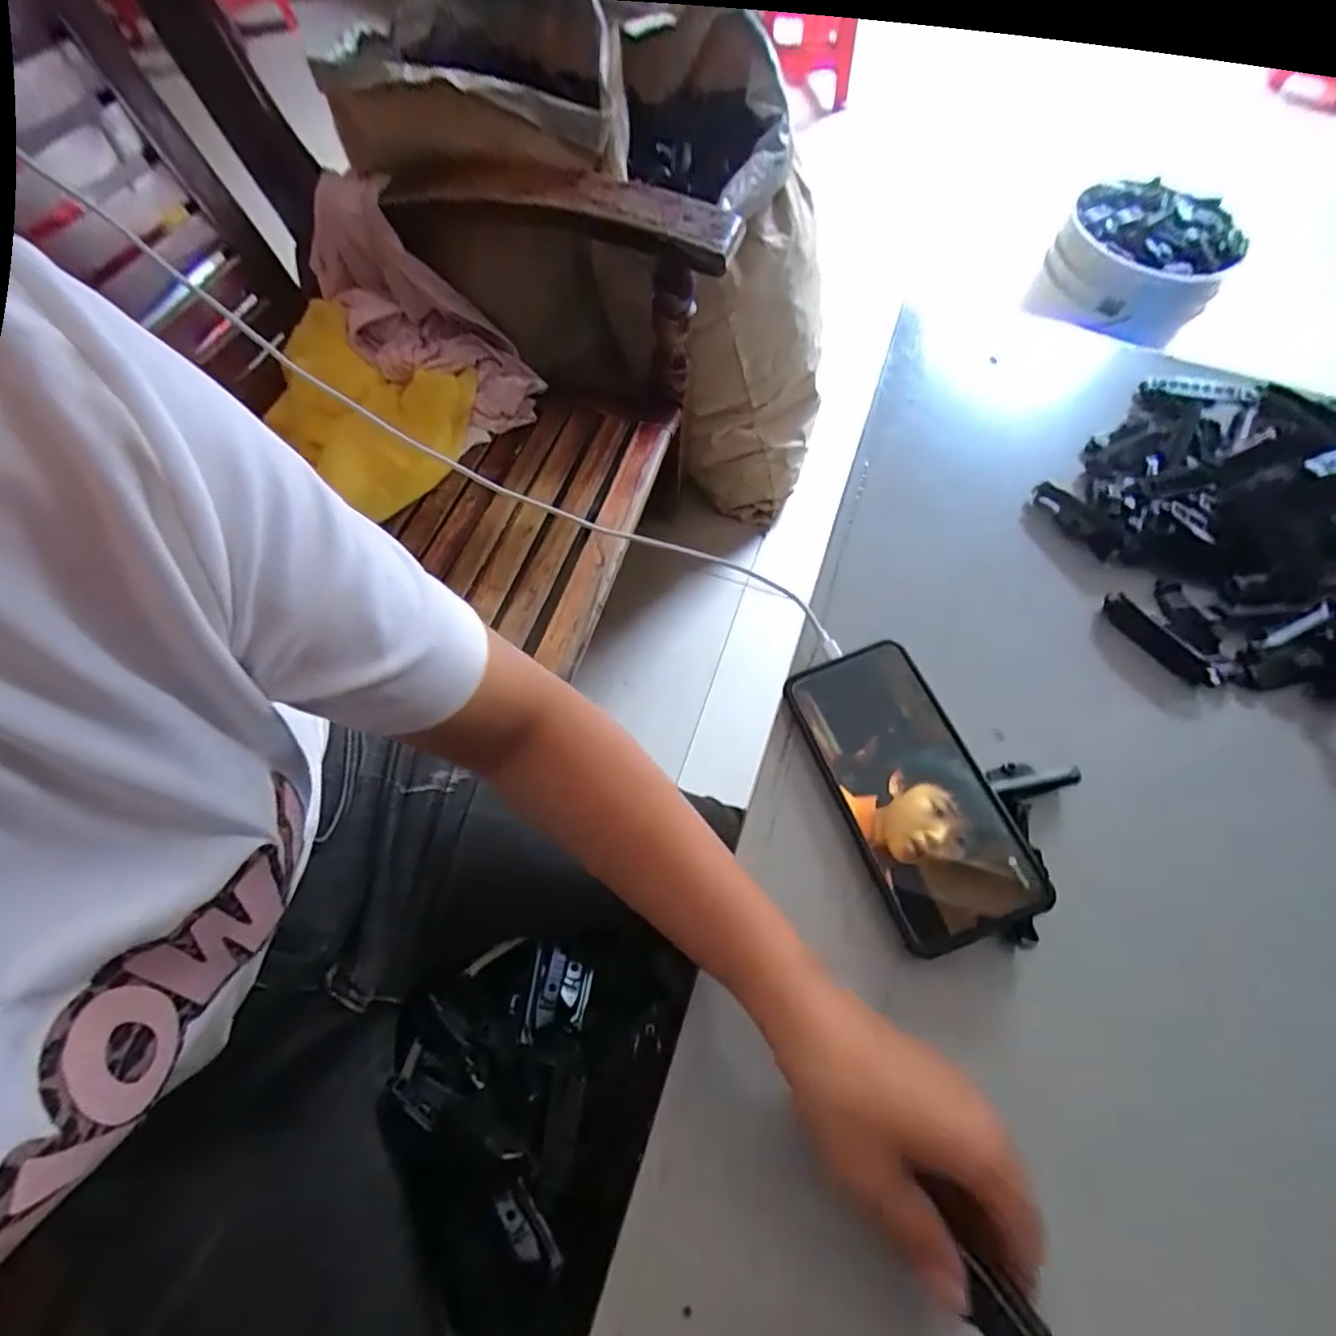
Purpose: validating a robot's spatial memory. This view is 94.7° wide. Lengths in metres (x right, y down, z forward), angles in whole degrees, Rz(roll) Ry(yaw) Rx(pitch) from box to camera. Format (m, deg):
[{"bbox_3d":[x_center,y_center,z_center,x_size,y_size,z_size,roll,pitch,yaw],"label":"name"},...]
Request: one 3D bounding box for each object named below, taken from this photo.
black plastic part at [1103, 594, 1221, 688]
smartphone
[{"bbox_3d":[0.333,-0.018,0.420,0.019,0.008,0.082,-35,70,-19],"label":"black plastic part"},{"bbox_3d":[0.136,0.068,0.354,0.078,0.015,0.165,-23,65,1],"label":"smartphone"}]

